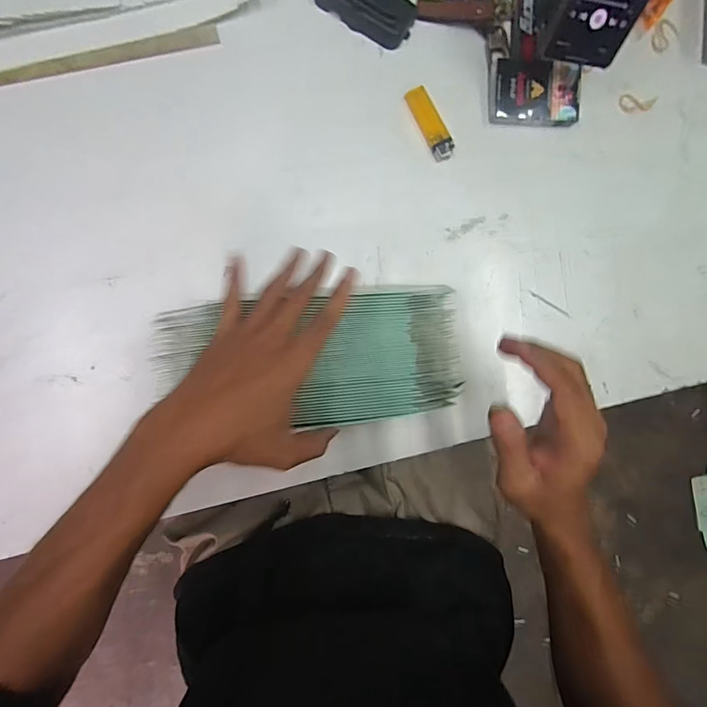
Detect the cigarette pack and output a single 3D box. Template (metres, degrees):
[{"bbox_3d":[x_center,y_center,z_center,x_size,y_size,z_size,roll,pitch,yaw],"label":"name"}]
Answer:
[{"bbox_3d":[0.201,-0.291,0.455,0.099,0.022,0.063,-1,89,-6],"label":"cigarette pack"}]

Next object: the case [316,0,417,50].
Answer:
[{"bbox_3d":[0.014,-0.375,0.440,0.104,0.016,0.052,22,86,-5],"label":"case"}]

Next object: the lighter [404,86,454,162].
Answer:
[{"bbox_3d":[0.085,-0.252,0.447,0.025,0.008,0.081,-28,92,-6],"label":"lighter"}]

